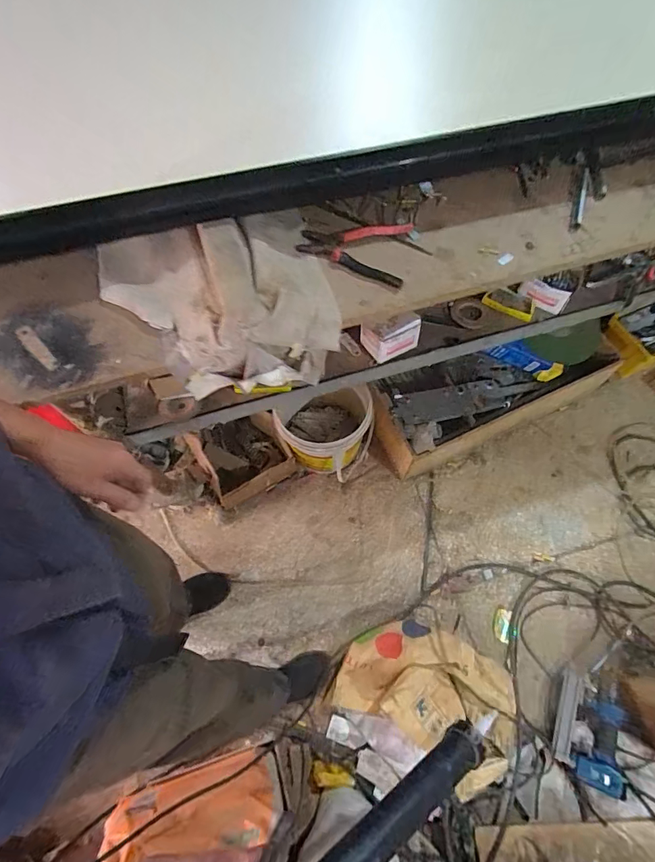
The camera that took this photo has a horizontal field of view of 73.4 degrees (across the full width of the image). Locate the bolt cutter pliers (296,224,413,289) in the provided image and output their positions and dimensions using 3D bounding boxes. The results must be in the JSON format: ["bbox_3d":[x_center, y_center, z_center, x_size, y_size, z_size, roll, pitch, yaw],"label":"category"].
[{"bbox_3d":[0.053,-0.318,0.748,0.187,0.020,0.122,20,67,10],"label":"bolt cutter pliers"}]

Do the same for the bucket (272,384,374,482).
[{"bbox_3d":[-0.004,-0.003,1.384,0.277,0.298,0.250,10,65,6],"label":"bucket"}]

